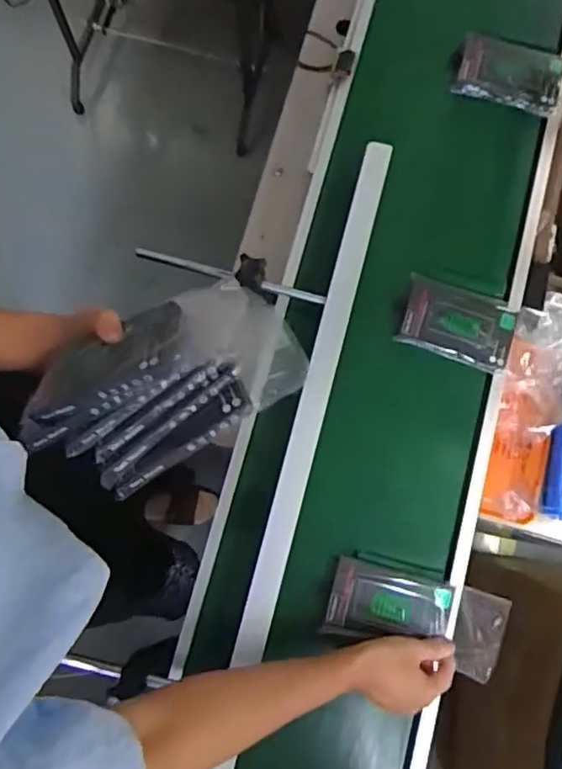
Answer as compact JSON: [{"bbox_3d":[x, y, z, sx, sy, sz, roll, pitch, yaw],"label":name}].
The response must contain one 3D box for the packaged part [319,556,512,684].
[{"bbox_3d":[0.146,0.252,0.641,0.186,0.025,0.085,14,71,8],"label":"packaged part"}]

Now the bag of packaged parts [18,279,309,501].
[{"bbox_3d":[-0.107,-0.006,0.473,0.221,0.064,0.128,-30,82,-6],"label":"bag of packaged parts"}]

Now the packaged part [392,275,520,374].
[{"bbox_3d":[0.221,-0.077,0.730,0.135,0.012,0.092,18,80,2],"label":"packaged part"}]

